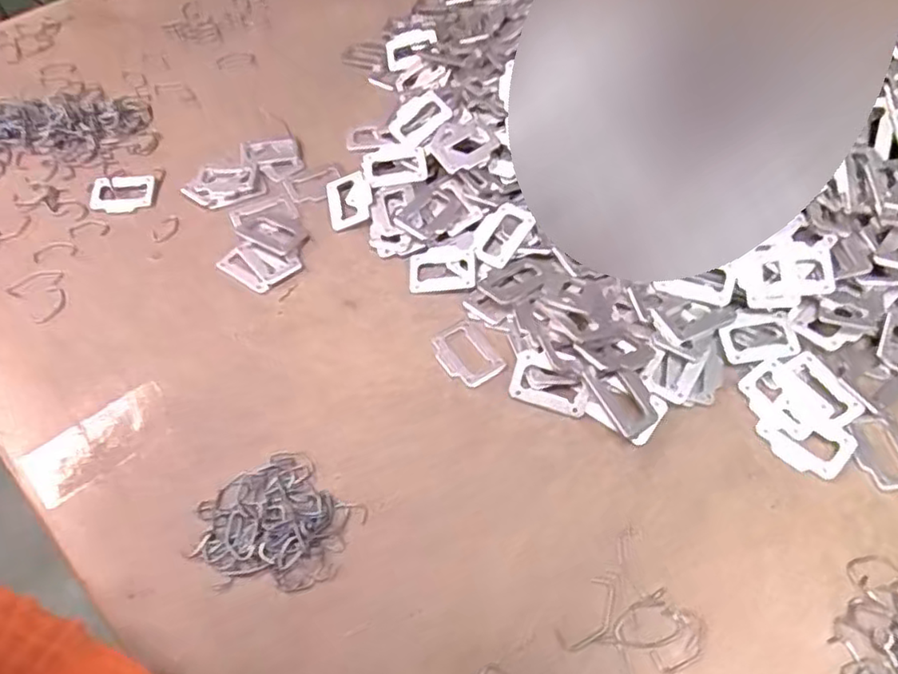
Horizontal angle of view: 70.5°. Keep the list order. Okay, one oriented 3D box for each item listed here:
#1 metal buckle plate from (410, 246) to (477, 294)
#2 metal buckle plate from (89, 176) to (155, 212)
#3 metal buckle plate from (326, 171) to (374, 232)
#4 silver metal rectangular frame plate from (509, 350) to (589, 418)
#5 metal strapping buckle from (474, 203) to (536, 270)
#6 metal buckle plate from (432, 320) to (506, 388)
[{"bbox_3d":[-0.005,-0.053,0.484,0.049,0.004,0.039,-2,56,0],"label":"metal buckle plate"},{"bbox_3d":[-0.276,-0.121,0.535,0.050,0.007,0.032,-7,56,-4],"label":"metal buckle plate"},{"bbox_3d":[-0.082,-0.113,0.525,0.037,0.004,0.050,-16,65,4],"label":"metal buckle plate"},{"bbox_3d":[0.069,0.031,0.426,0.052,0.004,0.034,18,98,7],"label":"silver metal rectangular frame plate"},{"bbox_3d":[0.040,-0.079,0.489,0.035,0.005,0.052,28,78,28],"label":"metal strapping buckle"},{"bbox_3d":[0.012,0.012,0.449,0.037,0.004,0.049,-29,60,-17],"label":"metal buckle plate"}]

